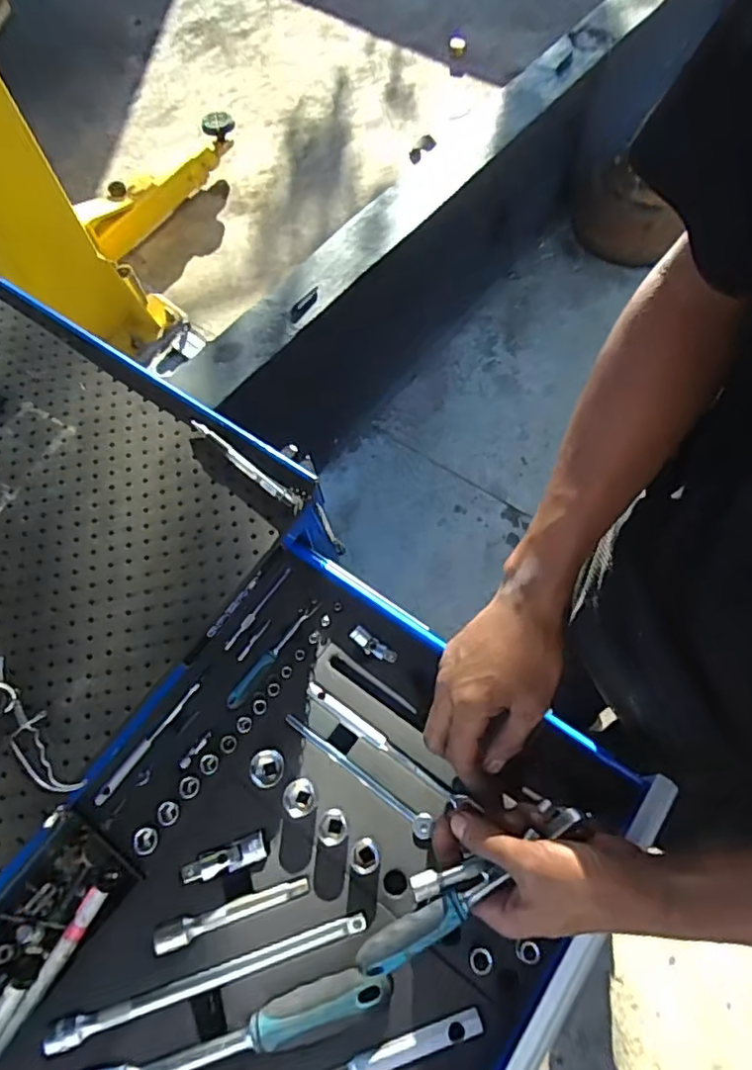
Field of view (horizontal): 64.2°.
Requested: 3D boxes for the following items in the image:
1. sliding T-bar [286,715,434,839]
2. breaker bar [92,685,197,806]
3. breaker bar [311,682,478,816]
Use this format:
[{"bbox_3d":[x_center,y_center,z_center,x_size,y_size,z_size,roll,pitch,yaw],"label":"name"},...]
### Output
[{"bbox_3d":[-0.016,0.203,0.519,0.153,0.013,0.017,36,72,15],"label":"sliding T-bar"},{"bbox_3d":[-0.206,0.189,0.545,0.010,0.006,0.127,35,73,16],"label":"breaker bar"},{"bbox_3d":[0.008,0.186,0.531,0.173,0.015,0.014,34,71,14],"label":"breaker bar"}]

